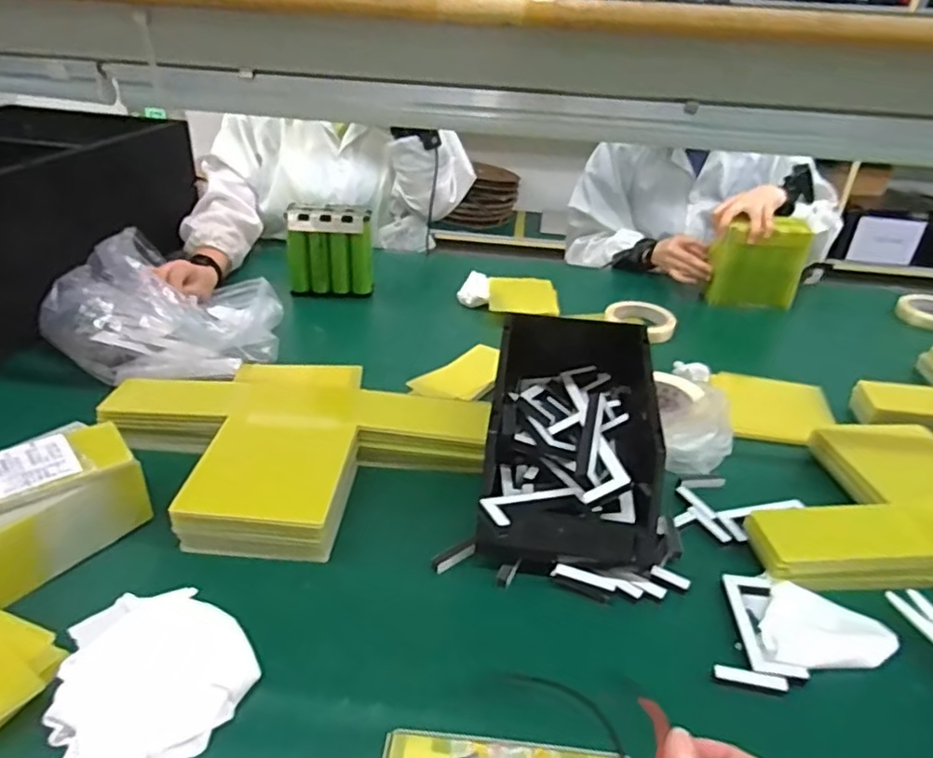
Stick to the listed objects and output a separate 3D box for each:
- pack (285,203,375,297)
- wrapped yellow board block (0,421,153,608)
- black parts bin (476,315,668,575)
[{"bbox_3d":[-0.226,-0.211,1.055,0.135,0.146,0.036,0,31,-7],"label":"pack"},{"bbox_3d":[-0.361,0.108,0.543,0.087,0.082,0.145,28,38,35],"label":"wrapped yellow board block"},{"bbox_3d":[0.105,0.048,0.618,0.169,0.102,0.277,11,50,11],"label":"black parts bin"}]

